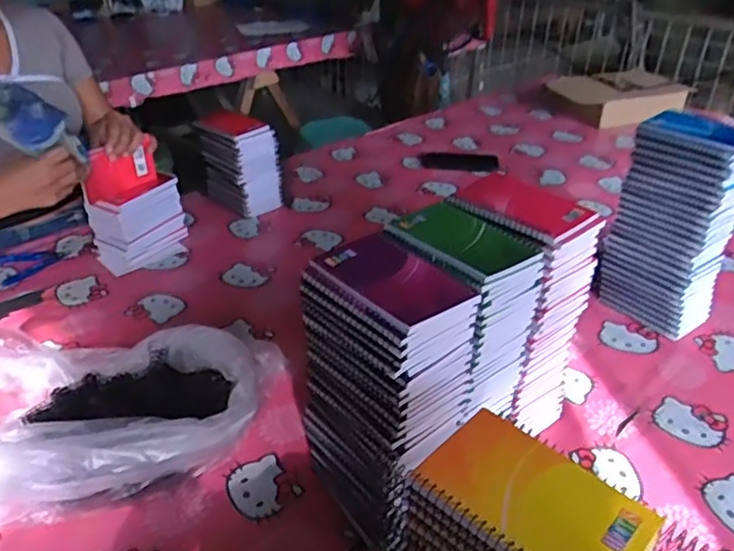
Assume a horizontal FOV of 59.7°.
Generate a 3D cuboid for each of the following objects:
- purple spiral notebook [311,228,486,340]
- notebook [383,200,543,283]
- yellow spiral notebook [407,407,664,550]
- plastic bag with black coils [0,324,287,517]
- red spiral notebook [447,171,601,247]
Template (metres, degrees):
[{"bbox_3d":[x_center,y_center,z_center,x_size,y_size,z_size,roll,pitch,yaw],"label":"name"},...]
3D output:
[{"bbox_3d":[0.023,0.000,0.551,0.096,0.010,0.129,-24,39,-34],"label":"purple spiral notebook"},{"bbox_3d":[0.089,-0.036,0.606,0.096,0.012,0.122,-26,41,-36],"label":"notebook"},{"bbox_3d":[0.102,0.135,0.392,0.127,0.009,0.082,28,41,36],"label":"yellow spiral notebook"},{"bbox_3d":[-0.300,0.147,0.736,0.352,0.112,0.247,3,32,4],"label":"plastic bag with black coils"},{"bbox_3d":[0.158,-0.071,0.651,0.136,0.018,0.081,26,40,34],"label":"red spiral notebook"}]

